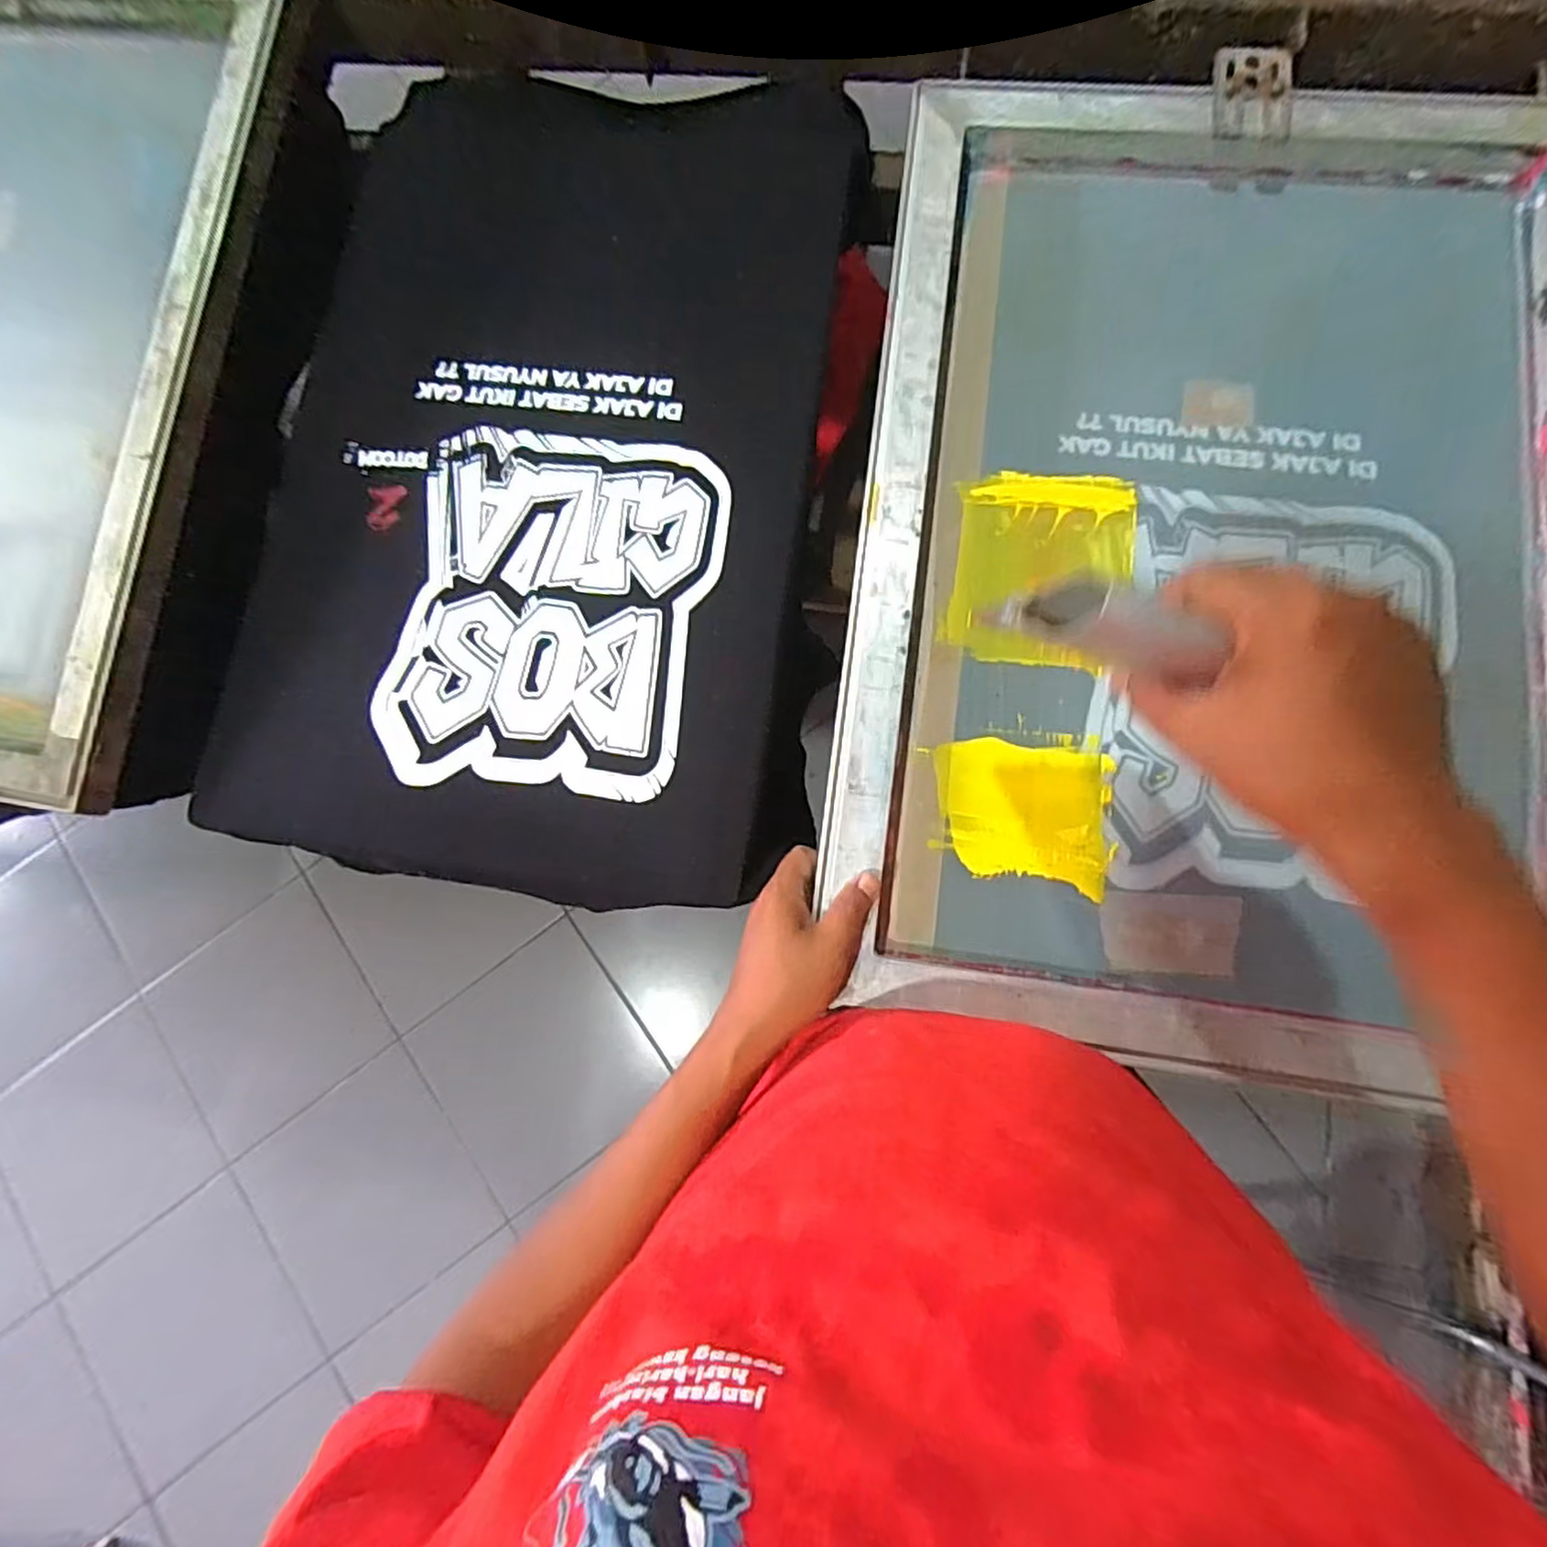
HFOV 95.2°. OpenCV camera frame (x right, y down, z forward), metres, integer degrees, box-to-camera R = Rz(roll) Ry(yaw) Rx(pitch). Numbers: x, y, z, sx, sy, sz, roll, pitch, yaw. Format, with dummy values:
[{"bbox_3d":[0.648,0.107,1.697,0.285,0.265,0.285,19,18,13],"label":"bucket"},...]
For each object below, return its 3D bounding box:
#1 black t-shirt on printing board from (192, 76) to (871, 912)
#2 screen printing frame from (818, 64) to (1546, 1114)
[{"bbox_3d":[-0.166,-0.217,0.526,0.425,0.048,0.604,6,80,2],"label":"black t-shirt on printing board"},{"bbox_3d":[0.295,-0.158,0.464,0.465,0.058,0.659,8,80,2],"label":"screen printing frame"}]

